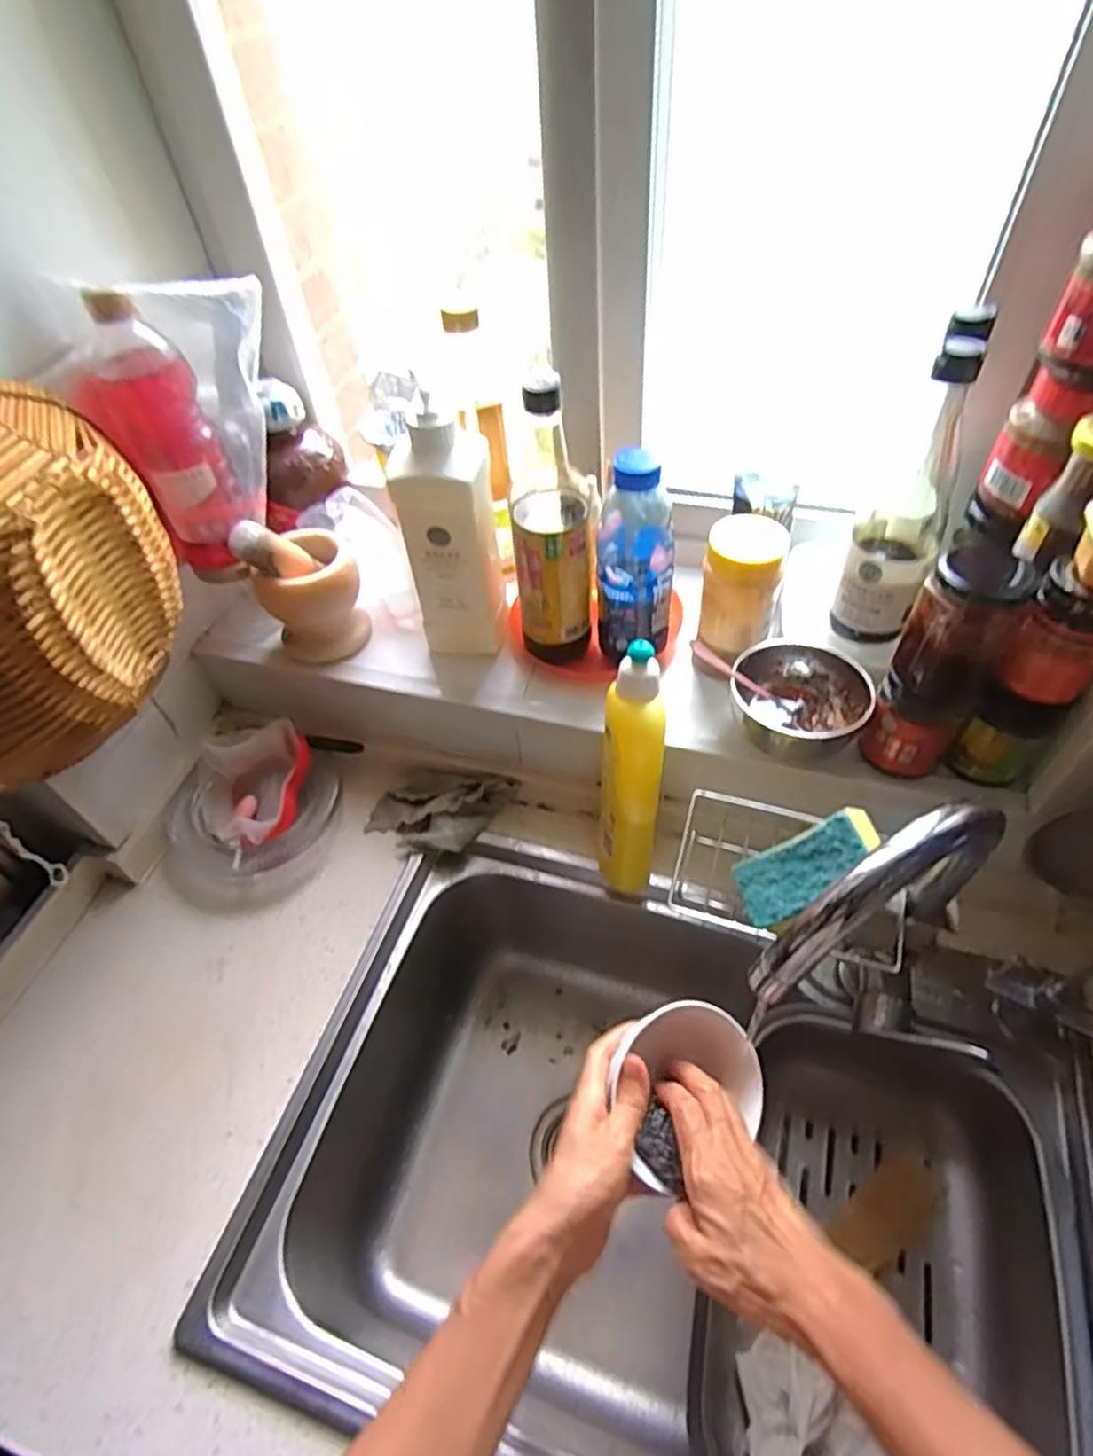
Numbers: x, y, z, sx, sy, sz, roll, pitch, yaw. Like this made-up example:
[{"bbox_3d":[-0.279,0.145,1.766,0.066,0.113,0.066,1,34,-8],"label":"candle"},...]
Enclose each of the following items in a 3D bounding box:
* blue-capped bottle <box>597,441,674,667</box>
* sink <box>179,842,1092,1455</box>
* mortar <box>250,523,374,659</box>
[{"bbox_3d":[0.083,-0.156,0.669,0.074,0.217,0.083,1,50,5],"label":"blue-capped bottle"},{"bbox_3d":[0.110,0.397,0.652,0.621,0.247,0.473,13,52,15],"label":"sink"},{"bbox_3d":[-0.244,-0.136,0.744,0.101,0.107,0.089,-23,52,-14],"label":"mortar"}]

